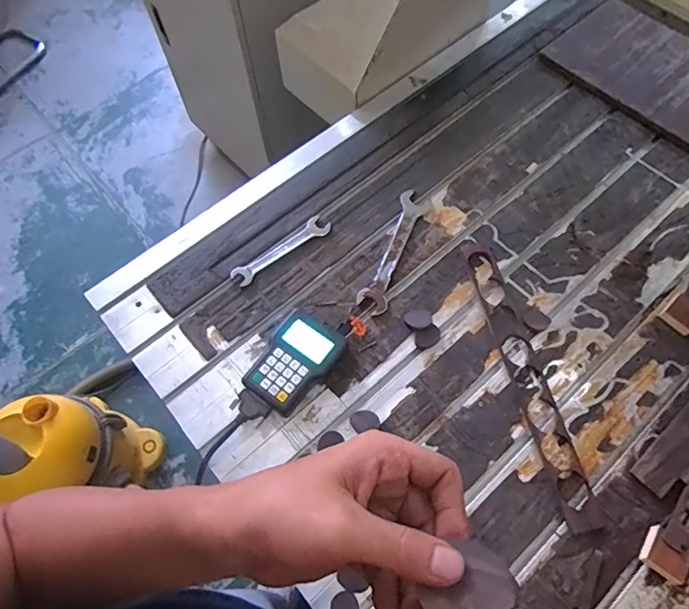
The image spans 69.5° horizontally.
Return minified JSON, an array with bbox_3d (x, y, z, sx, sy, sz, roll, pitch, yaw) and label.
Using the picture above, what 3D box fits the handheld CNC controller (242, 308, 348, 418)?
[{"bbox_3d":[-0.076,0.088,0.759,0.106,0.037,0.148,35,72,17],"label":"handheld CNC controller"}]

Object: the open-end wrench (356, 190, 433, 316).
[{"bbox_3d":[0.087,-0.096,0.851,0.052,0.014,0.250,21,68,12],"label":"open-end wrench"}]

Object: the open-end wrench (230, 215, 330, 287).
[{"bbox_3d":[-0.108,-0.094,0.855,0.186,0.010,0.039,-37,69,-13],"label":"open-end wrench"}]

